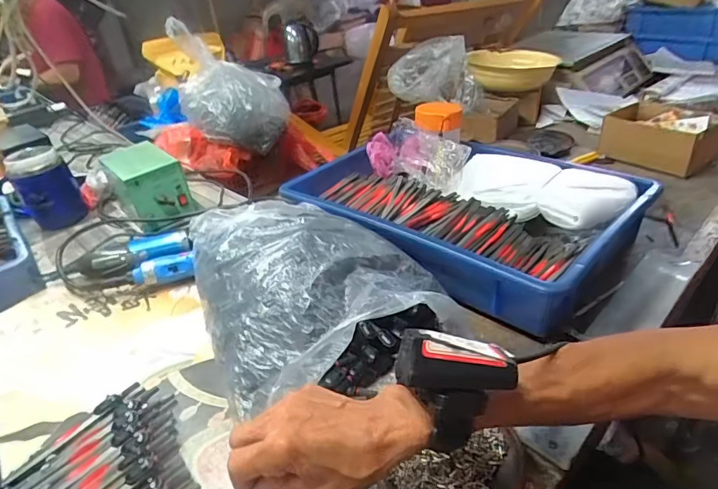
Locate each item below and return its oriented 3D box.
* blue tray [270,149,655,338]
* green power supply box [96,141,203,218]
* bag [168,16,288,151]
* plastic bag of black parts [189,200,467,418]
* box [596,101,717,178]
[{"bbox_3d":[0.124,-0.054,0.637,0.265,0.072,0.423,-32,40,-34],"label":"blue tray"},{"bbox_3d":[-0.349,-0.101,0.782,0.097,0.097,0.125,-26,37,-27],"label":"green power supply box"},{"bbox_3d":[-0.280,-0.326,1.002,0.204,0.244,0.156,1,33,13],"label":"bag"},{"bbox_3d":[-0.055,0.035,0.525,0.238,0.090,0.302,-18,34,-16],"label":"plastic bag of black parts"},{"bbox_3d":[0.493,-0.174,0.763,0.126,0.064,0.157,-23,36,-24],"label":"box"}]

